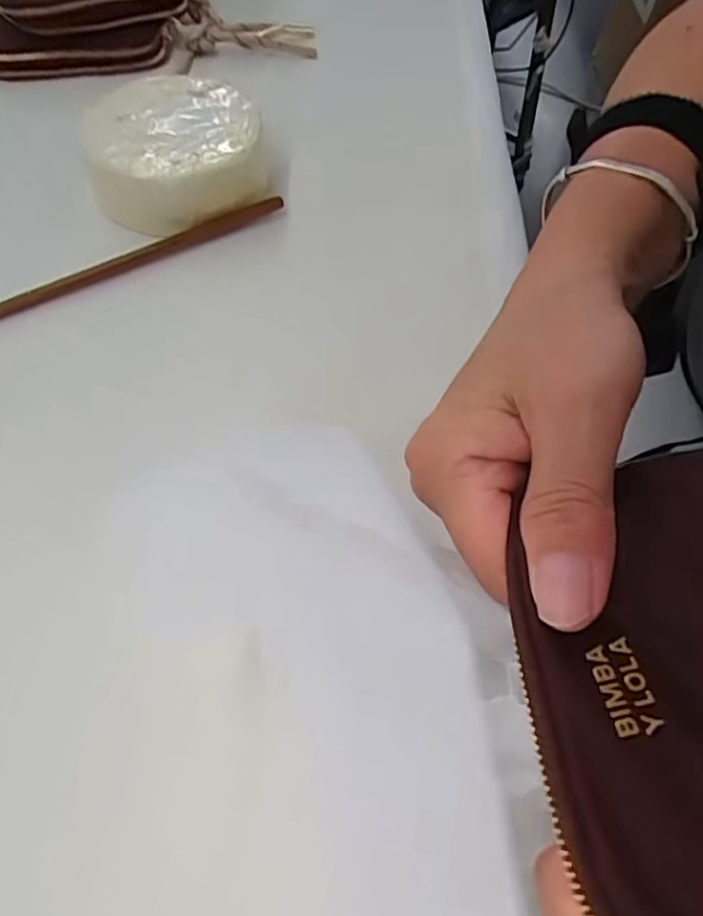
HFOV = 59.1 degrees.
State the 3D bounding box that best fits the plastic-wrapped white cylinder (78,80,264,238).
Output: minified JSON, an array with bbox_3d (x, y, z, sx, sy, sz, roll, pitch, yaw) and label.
[{"bbox_3d":[-0.095,-0.168,0.334,0.093,0.031,0.090,-15,60,-12],"label":"plastic-wrapped white cylinder"}]

